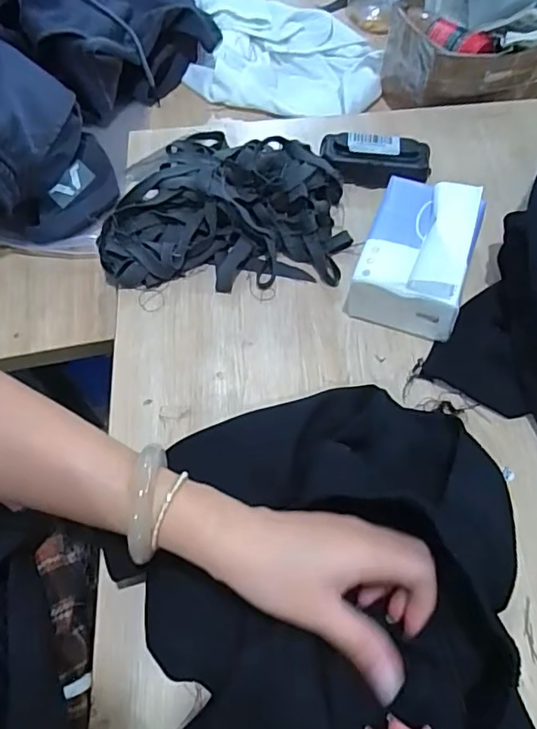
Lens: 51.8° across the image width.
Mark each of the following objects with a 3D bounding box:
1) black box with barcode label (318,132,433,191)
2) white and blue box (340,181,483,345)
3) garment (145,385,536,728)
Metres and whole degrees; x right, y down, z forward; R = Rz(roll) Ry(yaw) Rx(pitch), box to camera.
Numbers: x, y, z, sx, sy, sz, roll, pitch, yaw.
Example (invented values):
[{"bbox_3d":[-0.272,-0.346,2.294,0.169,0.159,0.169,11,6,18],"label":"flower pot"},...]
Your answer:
[{"bbox_3d":[0.106,-0.204,0.548,0.108,0.034,0.047,3,62,3],"label":"black box with barcode label"},{"bbox_3d":[0.125,-0.096,0.466,0.084,0.077,0.120,17,64,10],"label":"white and blue box"},{"bbox_3d":[0.044,0.176,0.320,0.224,0.059,0.358,-4,62,0],"label":"garment"}]

